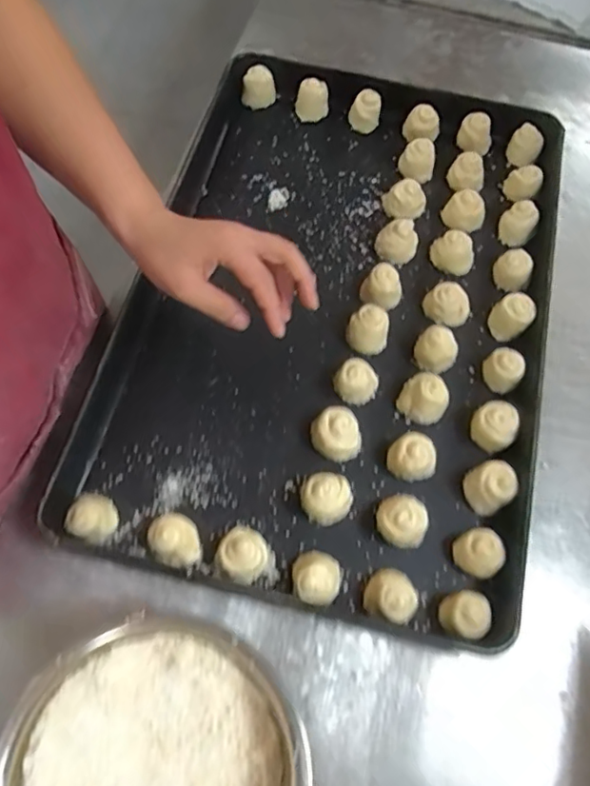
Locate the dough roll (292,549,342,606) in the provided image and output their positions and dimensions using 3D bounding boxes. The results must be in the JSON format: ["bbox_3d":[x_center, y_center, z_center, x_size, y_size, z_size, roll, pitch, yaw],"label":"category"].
[{"bbox_3d":[0.017,0.154,0.496,0.042,0.041,0.045,1,66,-2],"label":"dough roll"}]

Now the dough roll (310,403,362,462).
[{"bbox_3d":[0.038,0.039,0.549,0.047,0.030,0.042,42,71,15],"label":"dough roll"}]

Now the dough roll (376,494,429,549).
[{"bbox_3d":[0.092,0.112,0.517,0.041,0.038,0.039,1,66,-2],"label":"dough roll"}]

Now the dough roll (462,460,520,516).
[{"bbox_3d":[0.175,0.084,0.535,0.038,0.040,0.041,1,66,-2],"label":"dough roll"}]

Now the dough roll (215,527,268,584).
[{"bbox_3d":[-0.044,0.137,0.504,0.041,0.038,0.045,1,66,-2],"label":"dough roll"}]

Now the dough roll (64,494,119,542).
[{"bbox_3d":[-0.173,0.108,0.512,0.035,0.035,0.040,23,68,8],"label":"dough roll"}]

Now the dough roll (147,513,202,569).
[{"bbox_3d":[-0.103,0.128,0.511,0.040,0.032,0.044,1,66,-2],"label":"dough roll"}]

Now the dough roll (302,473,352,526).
[{"bbox_3d":[0.028,0.092,0.525,0.043,0.036,0.040,1,66,-2],"label":"dough roll"}]

